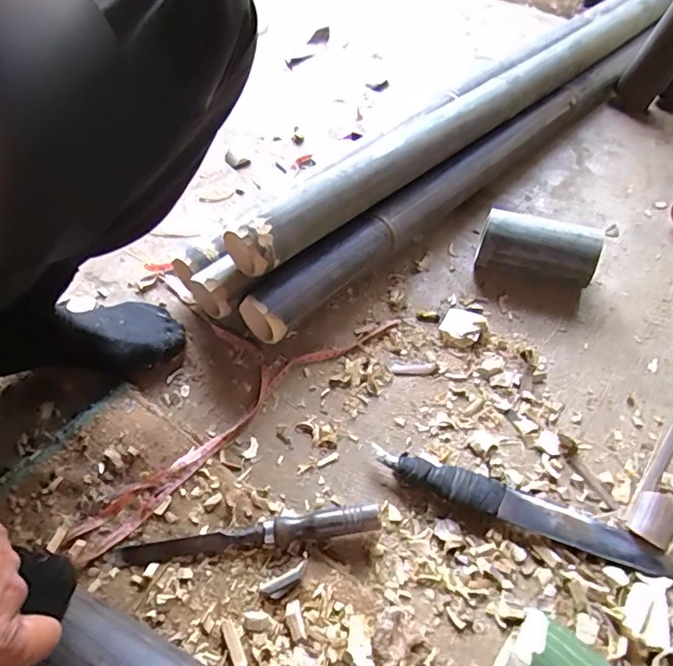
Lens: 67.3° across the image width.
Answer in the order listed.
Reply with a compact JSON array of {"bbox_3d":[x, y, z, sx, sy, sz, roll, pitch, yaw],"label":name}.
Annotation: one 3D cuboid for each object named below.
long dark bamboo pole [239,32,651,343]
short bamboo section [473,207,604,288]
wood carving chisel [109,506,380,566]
[{"bbox_3d":[0.218,-0.248,0.743,0.880,0.052,0.055,-36,61,-25],"label":"long dark bamboo pole"},{"bbox_3d":[0.263,-0.108,0.669,0.144,0.073,0.072,18,55,13],"label":"short bamboo section"},{"bbox_3d":[-0.083,0.188,0.468,0.243,0.022,0.022,-6,53,-5],"label":"wood carving chisel"}]

